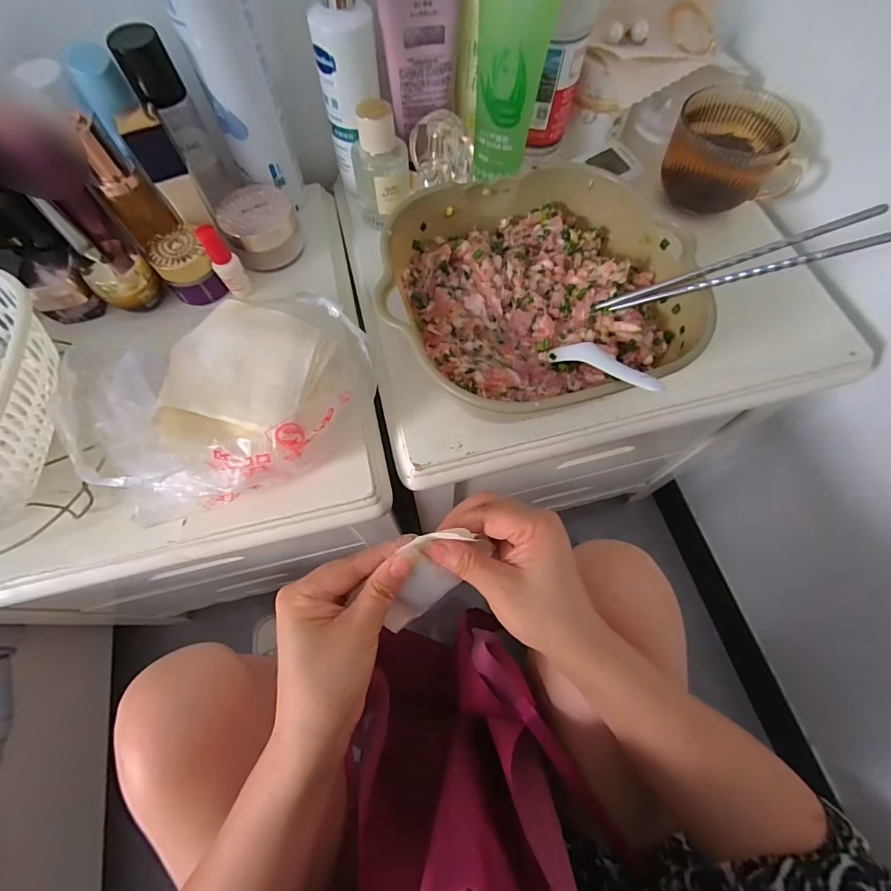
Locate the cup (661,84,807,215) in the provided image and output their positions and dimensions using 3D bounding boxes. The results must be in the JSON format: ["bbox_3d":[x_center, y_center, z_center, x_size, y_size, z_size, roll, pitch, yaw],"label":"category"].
[{"bbox_3d":[0.279,-0.281,0.420,0.080,0.072,0.119,-31,70,-13],"label":"cup"}]

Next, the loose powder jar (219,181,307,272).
[{"bbox_3d":[-0.177,-0.211,0.411,0.067,0.049,0.077,-26,69,-11],"label":"loose powder jar"}]

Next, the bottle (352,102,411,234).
[{"bbox_3d":[-0.060,-0.257,0.401,0.052,0.102,0.043,-9,67,-4],"label":"bottle"}]

